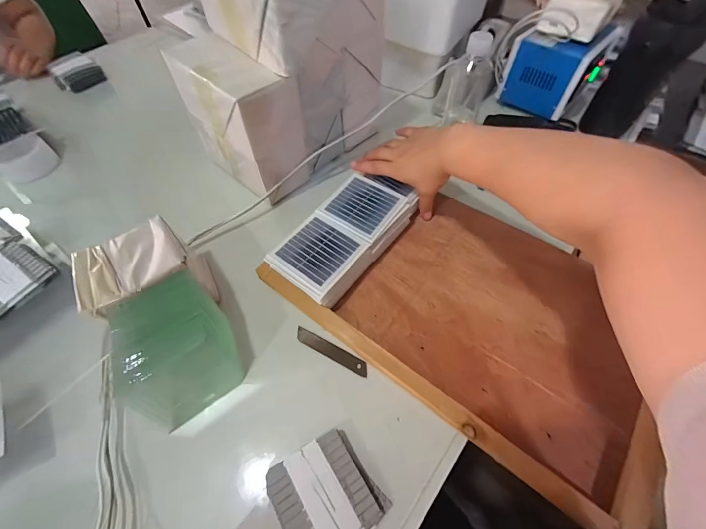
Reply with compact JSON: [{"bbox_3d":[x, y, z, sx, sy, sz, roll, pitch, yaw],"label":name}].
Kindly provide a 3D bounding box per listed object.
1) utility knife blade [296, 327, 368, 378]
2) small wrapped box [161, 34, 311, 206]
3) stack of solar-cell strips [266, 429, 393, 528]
[{"bbox_3d":[-0.027,0.108,0.393,0.102,0.004,0.017,25,67,15],"label":"utility knife blade"},{"bbox_3d":[-0.178,-0.228,0.496,0.196,0.175,0.092,36,65,21],"label":"small wrapped box"},{"bbox_3d":[-0.023,0.225,0.302,0.089,0.029,0.098,-27,61,-16],"label":"stack of solar-cell strips"}]

